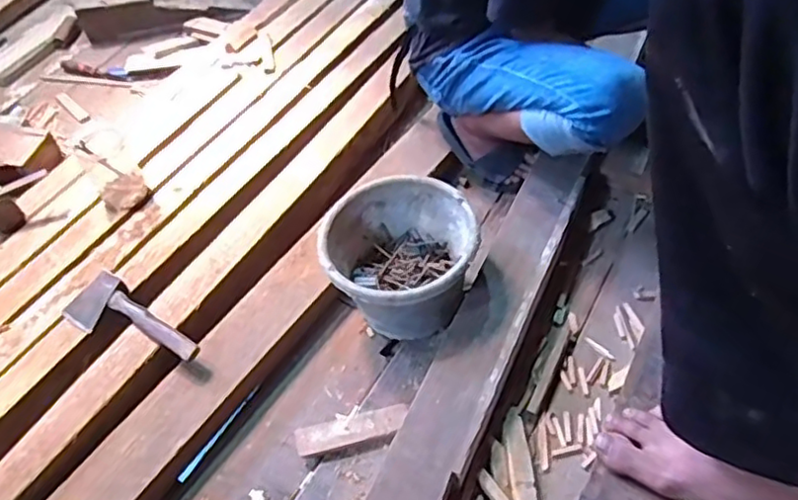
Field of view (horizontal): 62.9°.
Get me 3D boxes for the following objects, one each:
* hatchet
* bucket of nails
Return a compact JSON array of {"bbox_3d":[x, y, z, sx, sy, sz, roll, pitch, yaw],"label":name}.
[{"bbox_3d":[-0.473,0.134,1.143,0.255,0.039,0.105,28,60,24],"label":"hatchet"},{"bbox_3d":[0.004,0.028,1.228,0.269,0.192,0.262,-3,52,3],"label":"bucket of nails"}]

